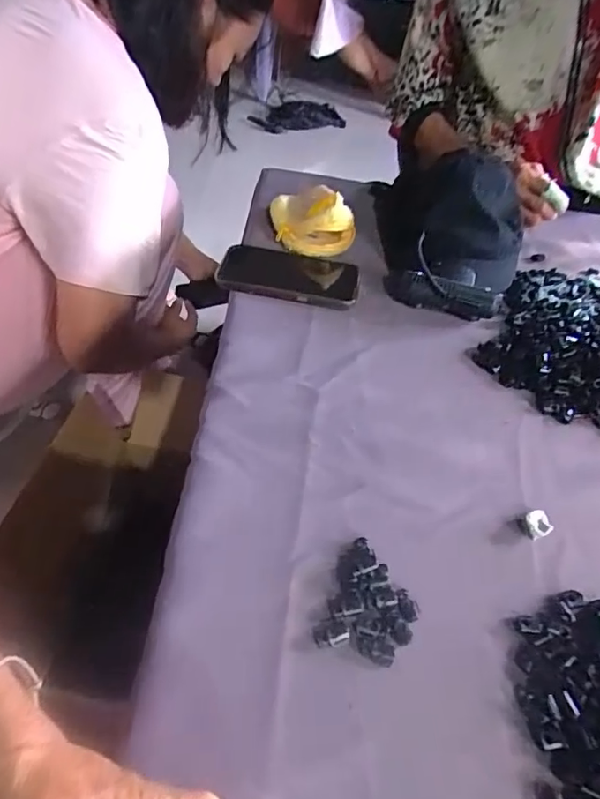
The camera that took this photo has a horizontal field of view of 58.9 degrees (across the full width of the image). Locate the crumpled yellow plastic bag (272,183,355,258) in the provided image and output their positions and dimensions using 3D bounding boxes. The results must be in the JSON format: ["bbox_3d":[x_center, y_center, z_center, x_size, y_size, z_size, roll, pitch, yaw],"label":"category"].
[{"bbox_3d":[0.014,-0.214,0.626,0.074,0.067,0.097,-30,57,-28],"label":"crumpled yellow plastic bag"}]

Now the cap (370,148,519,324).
[{"bbox_3d":[0.166,-0.204,0.603,0.173,0.107,0.231,15,48,8],"label":"cap"}]

